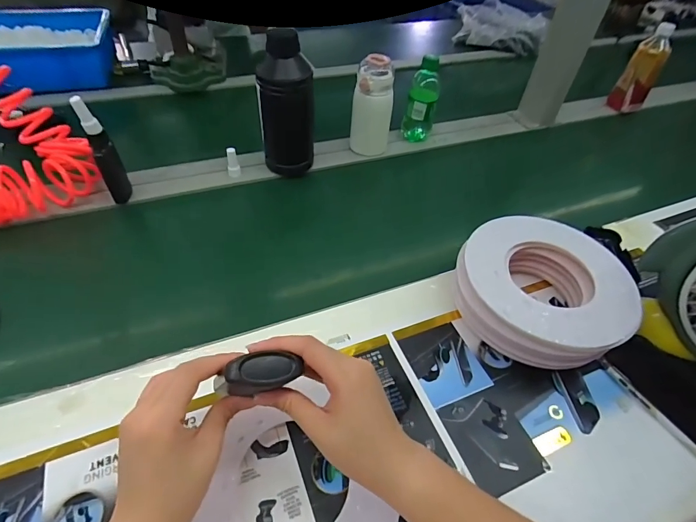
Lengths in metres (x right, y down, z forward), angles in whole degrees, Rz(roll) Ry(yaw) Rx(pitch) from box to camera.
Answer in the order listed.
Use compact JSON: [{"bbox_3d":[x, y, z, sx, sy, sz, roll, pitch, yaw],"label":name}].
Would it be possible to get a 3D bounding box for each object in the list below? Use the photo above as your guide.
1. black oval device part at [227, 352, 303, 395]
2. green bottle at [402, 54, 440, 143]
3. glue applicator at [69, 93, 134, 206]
[{"bbox_3d":[-0.060,0.078,0.278,0.050,0.014,0.025,-2,81,-26],"label":"black oval device part"},{"bbox_3d":[0.143,-0.304,0.761,0.058,0.161,0.045,9,47,3],"label":"green bottle"},{"bbox_3d":[-0.354,-0.155,0.570,0.030,0.162,0.032,-22,53,-23],"label":"glue applicator"}]

